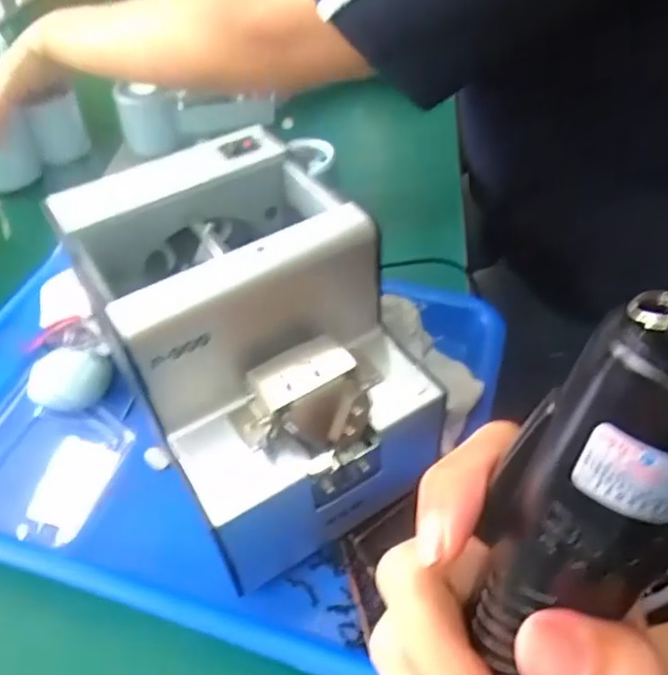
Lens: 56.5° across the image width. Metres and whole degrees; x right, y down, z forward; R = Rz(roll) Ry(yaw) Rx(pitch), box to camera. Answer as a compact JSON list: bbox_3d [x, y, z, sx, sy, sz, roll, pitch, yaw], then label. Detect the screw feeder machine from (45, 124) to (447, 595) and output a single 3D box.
[{"bbox_3d":[-0.042,0.000,0.324,0.128,0.130,0.181,-27,52,-20],"label":"screw feeder machine"}]

